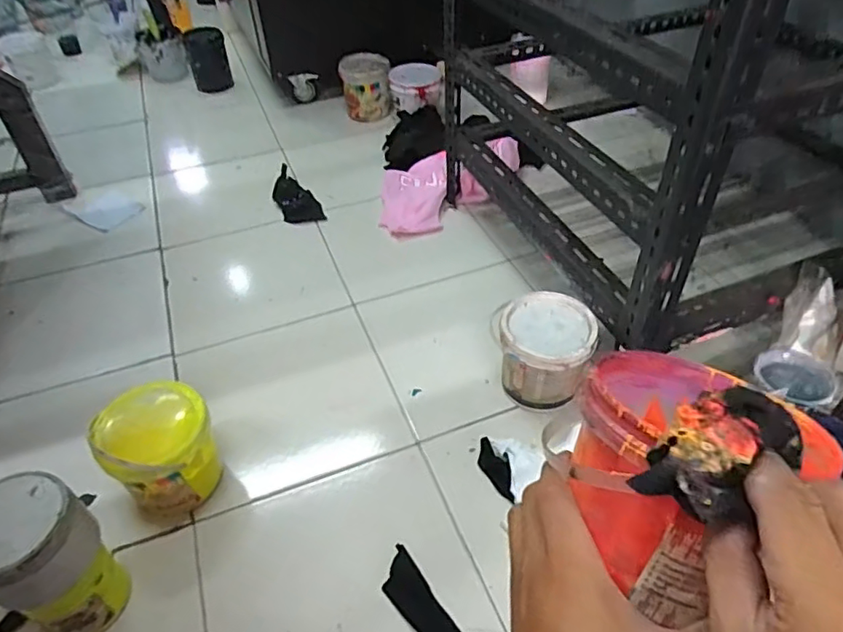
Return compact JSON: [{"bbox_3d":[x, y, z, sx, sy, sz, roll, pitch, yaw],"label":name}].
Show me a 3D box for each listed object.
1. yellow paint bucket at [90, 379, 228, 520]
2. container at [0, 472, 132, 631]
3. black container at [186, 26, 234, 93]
[{"bbox_3d":[-0.319,0.170,0.717,0.119,0.134,0.122,-1,44,1],"label":"yellow paint bucket"},{"bbox_3d":[-0.375,0.254,0.591,0.099,0.184,0.095,-1,44,1],"label":"container"},{"bbox_3d":[-0.598,-0.725,1.615,0.103,0.135,0.106,-19,46,-16],"label":"black container"}]

